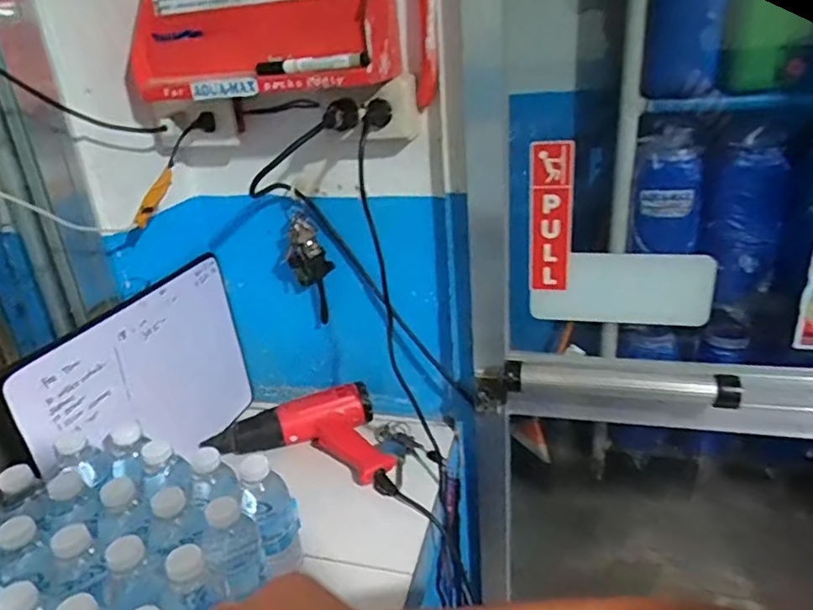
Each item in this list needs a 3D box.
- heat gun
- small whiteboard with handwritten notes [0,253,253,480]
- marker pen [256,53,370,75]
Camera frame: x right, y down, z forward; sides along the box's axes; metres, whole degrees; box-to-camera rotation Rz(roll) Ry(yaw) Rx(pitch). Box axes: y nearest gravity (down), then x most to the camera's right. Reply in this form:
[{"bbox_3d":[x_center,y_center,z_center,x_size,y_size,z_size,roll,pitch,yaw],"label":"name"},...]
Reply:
[{"bbox_3d":[-0.140,0.197,0.928,0.291,0.073,0.157,4,27,18],"label":"heat gun"},{"bbox_3d":[-0.358,0.118,0.840,0.020,0.272,0.382,2,25,20],"label":"small whiteboard with handwritten notes"},{"bbox_3d":[-0.109,-0.274,0.664,0.136,0.015,0.012,3,26,15],"label":"marker pen"}]

